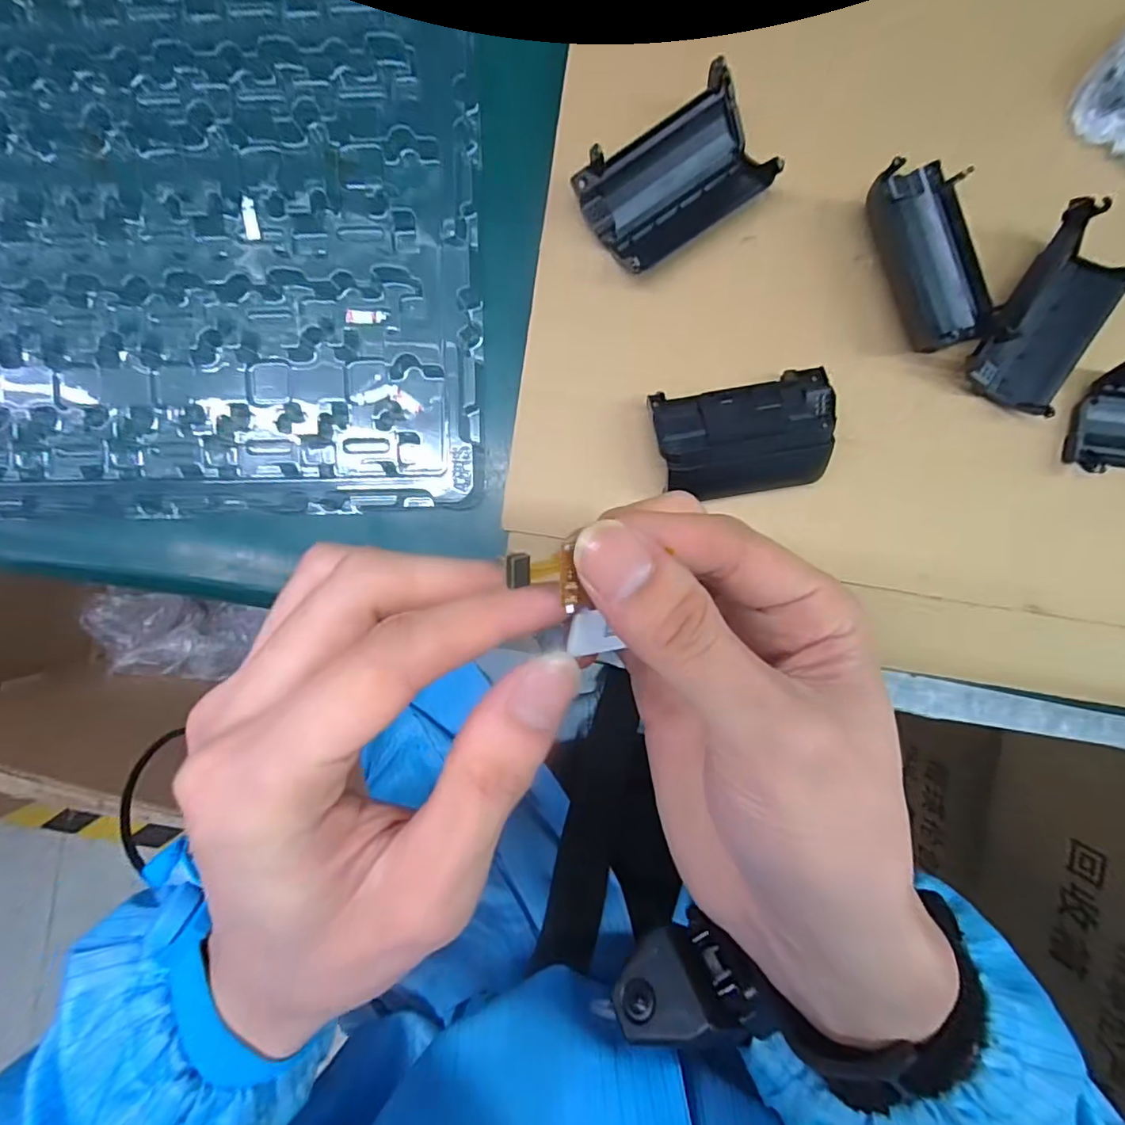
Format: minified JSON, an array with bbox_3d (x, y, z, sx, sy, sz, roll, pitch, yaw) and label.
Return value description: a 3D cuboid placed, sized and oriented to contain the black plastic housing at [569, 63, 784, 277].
[{"bbox_3d":[0.047,-0.159,0.229,0.075,0.022,0.044,-38,93,4],"label":"black plastic housing"}]

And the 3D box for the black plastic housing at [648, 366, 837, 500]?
[{"bbox_3d":[0.075,-0.052,0.234,0.070,0.027,0.045,-8,94,3],"label":"black plastic housing"}]

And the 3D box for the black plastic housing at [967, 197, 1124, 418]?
[{"bbox_3d":[0.200,-0.100,0.226,0.045,0.026,0.070,32,95,-1],"label":"black plastic housing"}]

